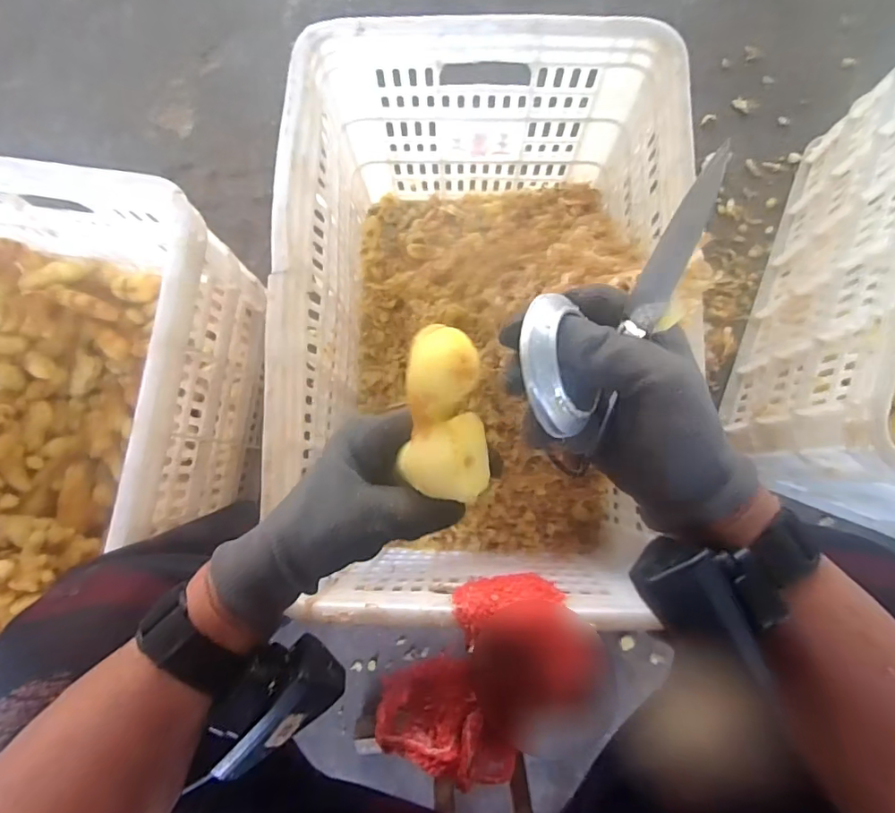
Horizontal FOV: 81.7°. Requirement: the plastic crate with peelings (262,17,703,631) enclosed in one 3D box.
[{"bbox_3d":[0.031,-0.085,0.559,0.353,0.276,0.483,0,82,1],"label":"plastic crate with peelings"}]

